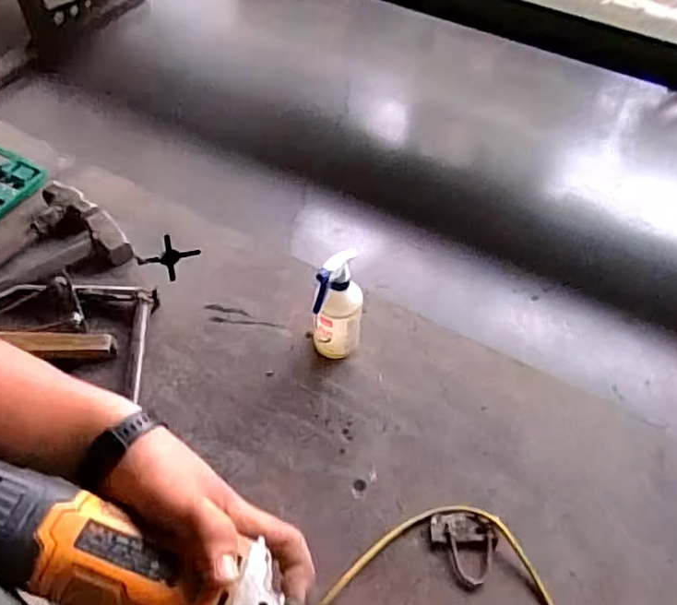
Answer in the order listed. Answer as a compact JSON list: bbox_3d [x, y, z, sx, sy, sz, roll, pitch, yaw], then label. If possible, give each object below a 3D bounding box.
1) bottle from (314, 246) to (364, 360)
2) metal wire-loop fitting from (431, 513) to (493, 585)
[{"bbox_3d":[-0.003,0.011,0.914,0.072,0.221,0.079,6,52,2],"label":"bottle"},{"bbox_3d":[0.169,0.328,0.815,0.081,0.010,0.088,-3,52,-4],"label":"metal wire-loop fitting"}]

